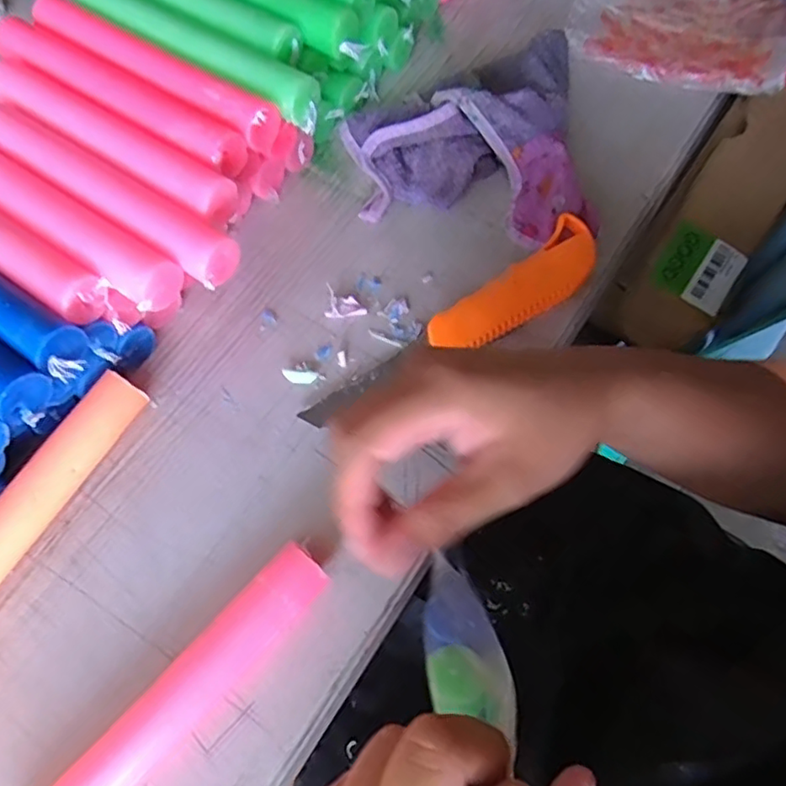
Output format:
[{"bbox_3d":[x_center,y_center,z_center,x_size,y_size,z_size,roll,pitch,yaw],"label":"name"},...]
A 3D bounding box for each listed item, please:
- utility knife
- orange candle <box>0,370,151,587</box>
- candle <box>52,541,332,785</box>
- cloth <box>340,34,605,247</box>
[{"bbox_3d":[0.043,-0.037,0.367,0.206,0.024,0.041,-37,71,-12],"label":"utility knife"},{"bbox_3d":[-0.206,0.078,0.334,0.032,0.027,0.201,29,71,13],"label":"orange candle"},{"bbox_3d":[-0.111,0.154,0.294,0.035,0.032,0.199,40,75,17],"label":"candle"},{"bbox_3d":[0.049,-0.169,0.409,0.159,0.042,0.149,-6,67,0],"label":"cloth"}]

